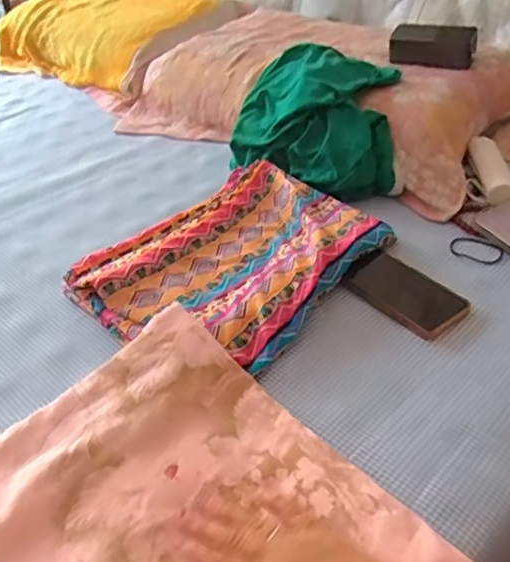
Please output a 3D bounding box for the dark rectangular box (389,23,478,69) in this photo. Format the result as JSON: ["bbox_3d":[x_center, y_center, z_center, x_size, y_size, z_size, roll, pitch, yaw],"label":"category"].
[{"bbox_3d":[0.281,-0.370,0.927,0.131,0.059,0.045,18,42,25],"label":"dark rectangular box"}]

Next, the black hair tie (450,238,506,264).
[{"bbox_3d":[0.283,-0.039,0.747,0.065,0.007,0.037,17,54,25],"label":"black hair tie"}]

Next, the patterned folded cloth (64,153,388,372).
[{"bbox_3d":[-0.023,-0.027,0.714,0.262,0.047,0.356,26,45,31],"label":"patterned folded cloth"}]

